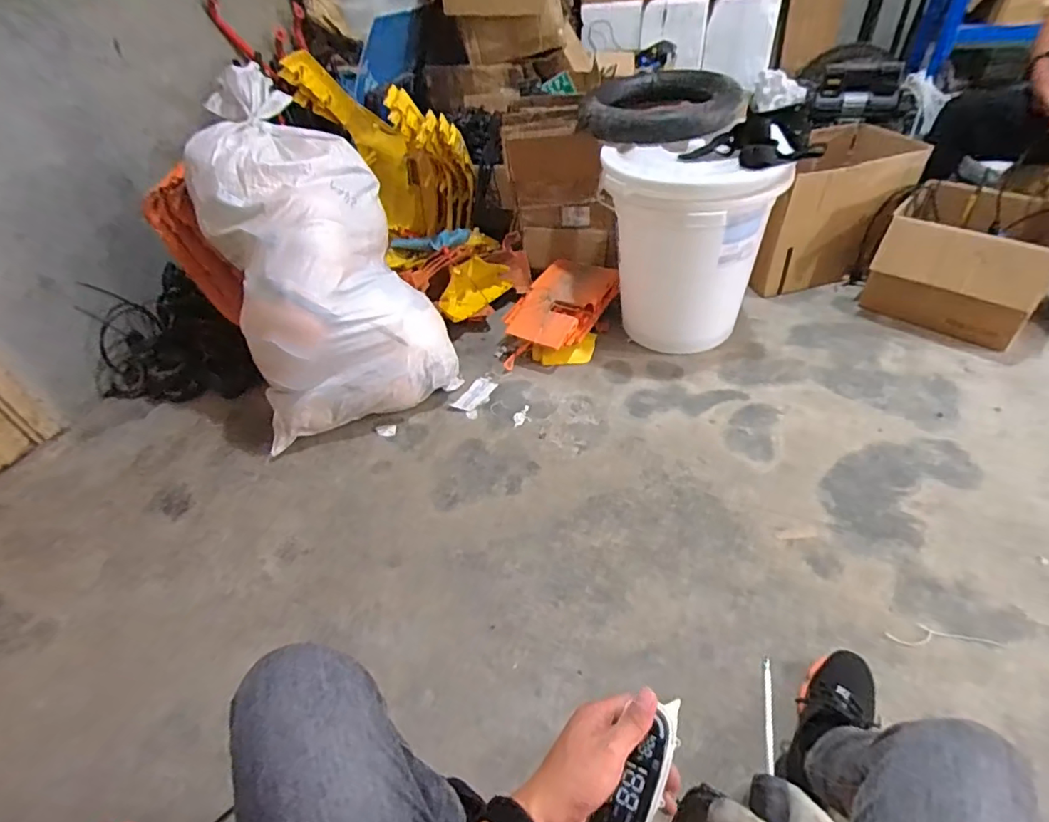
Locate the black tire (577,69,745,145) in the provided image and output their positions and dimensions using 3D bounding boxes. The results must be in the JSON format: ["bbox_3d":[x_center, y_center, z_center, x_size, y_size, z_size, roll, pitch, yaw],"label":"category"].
[{"bbox_3d":[0.363,-0.830,1.444,0.422,0.074,0.379,9,45,16],"label":"black tire"}]

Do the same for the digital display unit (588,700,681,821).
[{"bbox_3d":[0.095,0.302,0.431,0.039,0.020,0.131,24,66,27],"label":"digital display unit"}]

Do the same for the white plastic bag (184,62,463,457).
[{"bbox_3d":[-0.503,-0.350,1.344,0.502,0.704,0.382,-18,44,-11],"label":"white plastic bag"}]

